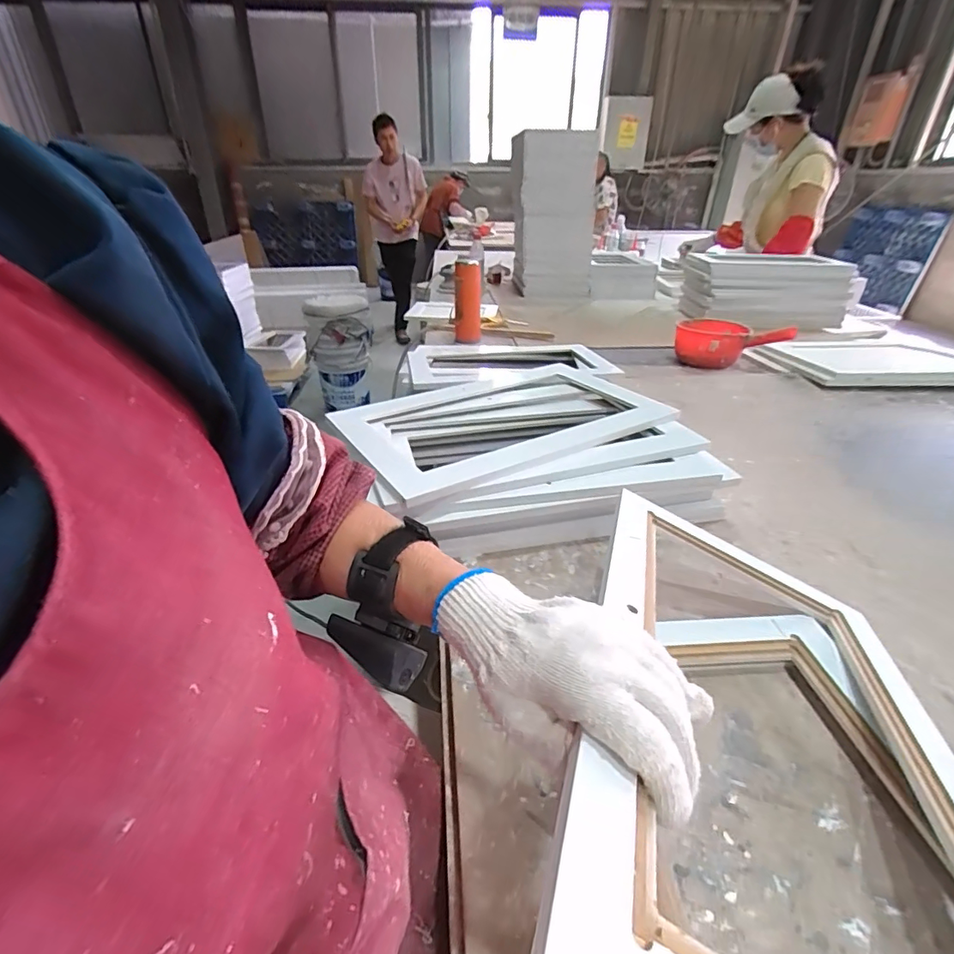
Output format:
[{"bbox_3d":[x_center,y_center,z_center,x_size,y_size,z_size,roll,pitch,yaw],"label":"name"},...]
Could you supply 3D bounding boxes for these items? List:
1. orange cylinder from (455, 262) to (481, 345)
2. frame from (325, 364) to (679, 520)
[{"bbox_3d":[-0.024,-0.468,1.341,0.070,0.185,0.073,-1,31,-2],"label":"orange cylinder"},{"bbox_3d":[0.029,-0.084,0.711,0.409,0.033,0.283,-18,35,-28],"label":"frame"}]

